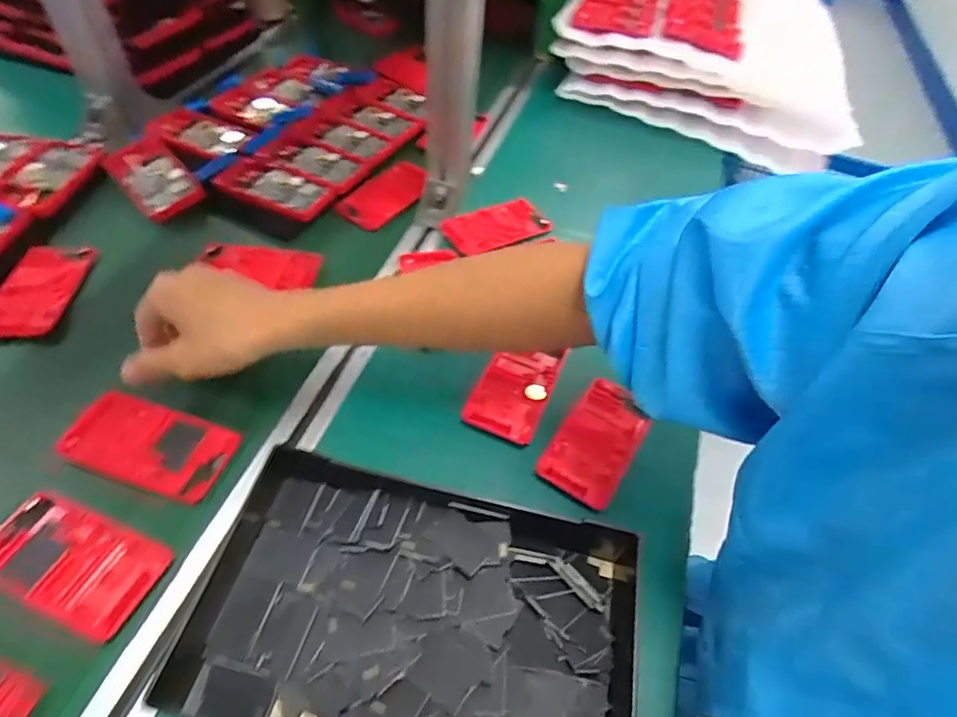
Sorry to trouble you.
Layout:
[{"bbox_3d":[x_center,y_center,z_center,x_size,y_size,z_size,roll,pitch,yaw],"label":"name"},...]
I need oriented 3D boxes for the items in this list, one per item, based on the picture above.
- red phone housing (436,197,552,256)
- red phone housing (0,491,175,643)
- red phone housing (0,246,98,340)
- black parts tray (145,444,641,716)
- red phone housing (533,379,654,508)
[{"bbox_3d":[0.021,-0.150,0.628,0.118,0.011,0.054,-22,74,-29],"label":"red phone housing"},{"bbox_3d":[-0.270,0.133,0.369,0.119,0.008,0.063,19,52,11],"label":"red phone housing"},{"bbox_3d":[-0.417,-0.065,0.522,0.065,0.015,0.119,5,49,-6],"label":"red phone housing"},{"bbox_3d":[-0.035,0.162,0.351,0.281,0.037,0.173,12,51,5],"label":"black parts tray"},{"bbox_3d":[0.101,0.068,0.469,0.063,0.012,0.115,28,54,17],"label":"red phone housing"}]

